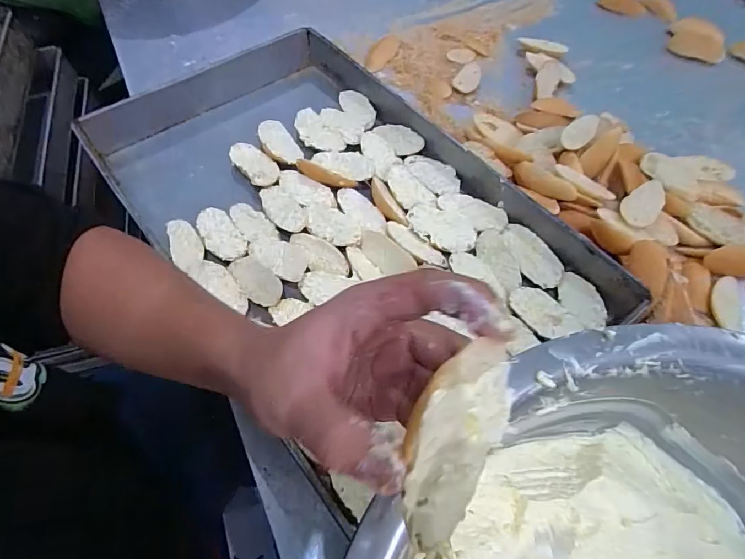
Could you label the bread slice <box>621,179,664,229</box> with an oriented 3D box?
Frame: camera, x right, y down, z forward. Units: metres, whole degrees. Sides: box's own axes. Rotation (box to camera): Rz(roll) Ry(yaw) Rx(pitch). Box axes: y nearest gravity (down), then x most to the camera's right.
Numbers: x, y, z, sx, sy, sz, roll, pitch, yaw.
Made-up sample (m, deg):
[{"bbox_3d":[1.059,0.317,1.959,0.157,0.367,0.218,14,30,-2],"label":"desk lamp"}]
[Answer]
[{"bbox_3d":[0.318,-0.088,0.511,0.062,0.008,0.041,-37,64,1],"label":"bread slice"}]

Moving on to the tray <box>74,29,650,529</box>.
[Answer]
[{"bbox_3d":[-0.052,-0.084,0.530,0.372,0.066,0.619,-36,66,-20],"label":"tray"}]

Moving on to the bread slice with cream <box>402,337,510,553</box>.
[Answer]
[{"bbox_3d":[0.029,0.057,0.163,0.040,0.018,0.076,8,98,-26],"label":"bread slice with cream"}]

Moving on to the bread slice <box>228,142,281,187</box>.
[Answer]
[{"bbox_3d":[-0.157,-0.153,0.586,0.040,0.015,0.082,-39,67,-22],"label":"bread slice"}]

